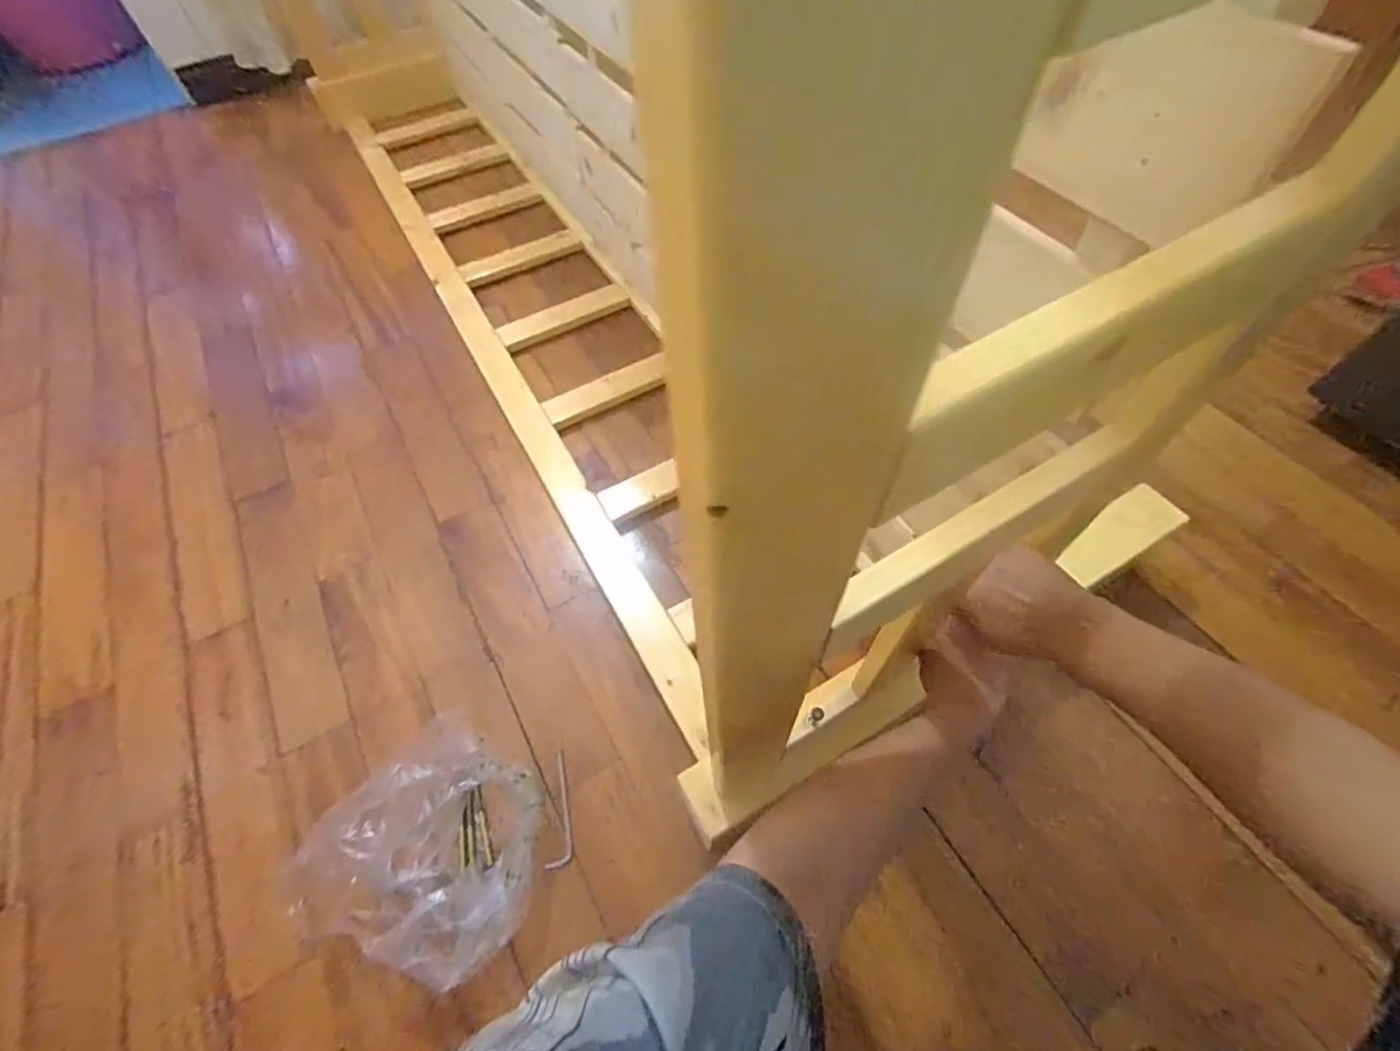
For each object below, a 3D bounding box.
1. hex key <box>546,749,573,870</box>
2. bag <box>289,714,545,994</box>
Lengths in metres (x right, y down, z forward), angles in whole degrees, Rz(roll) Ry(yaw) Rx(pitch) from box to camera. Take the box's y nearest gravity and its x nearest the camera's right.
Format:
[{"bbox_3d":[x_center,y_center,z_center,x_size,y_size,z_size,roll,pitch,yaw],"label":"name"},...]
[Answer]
[{"bbox_3d":[-0.160,0.325,0.680,0.027,0.005,0.124,-4,58,-1],"label":"hex key"},{"bbox_3d":[-0.280,0.332,0.606,0.207,0.130,0.224,26,62,16],"label":"bag"}]

